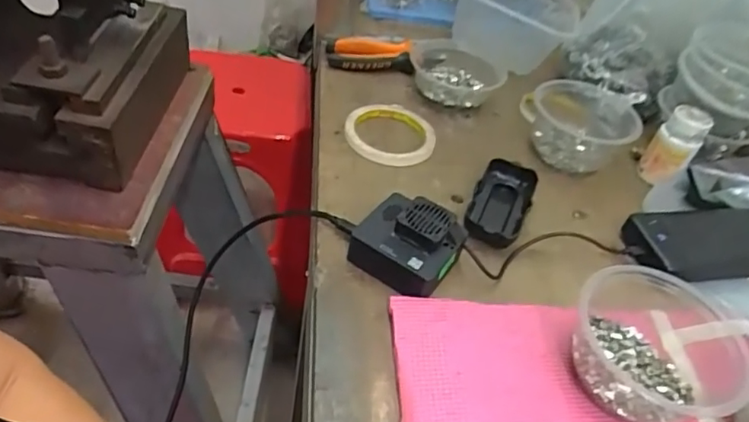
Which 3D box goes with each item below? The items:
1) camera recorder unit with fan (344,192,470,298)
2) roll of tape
[{"bbox_3d":[0.028,0.027,0.464,0.082,0.044,0.073,31,47,20],"label":"camera recorder unit with fan"},{"bbox_3d":[0.020,-0.084,0.602,0.102,0.020,0.102,7,44,-7],"label":"roll of tape"}]

